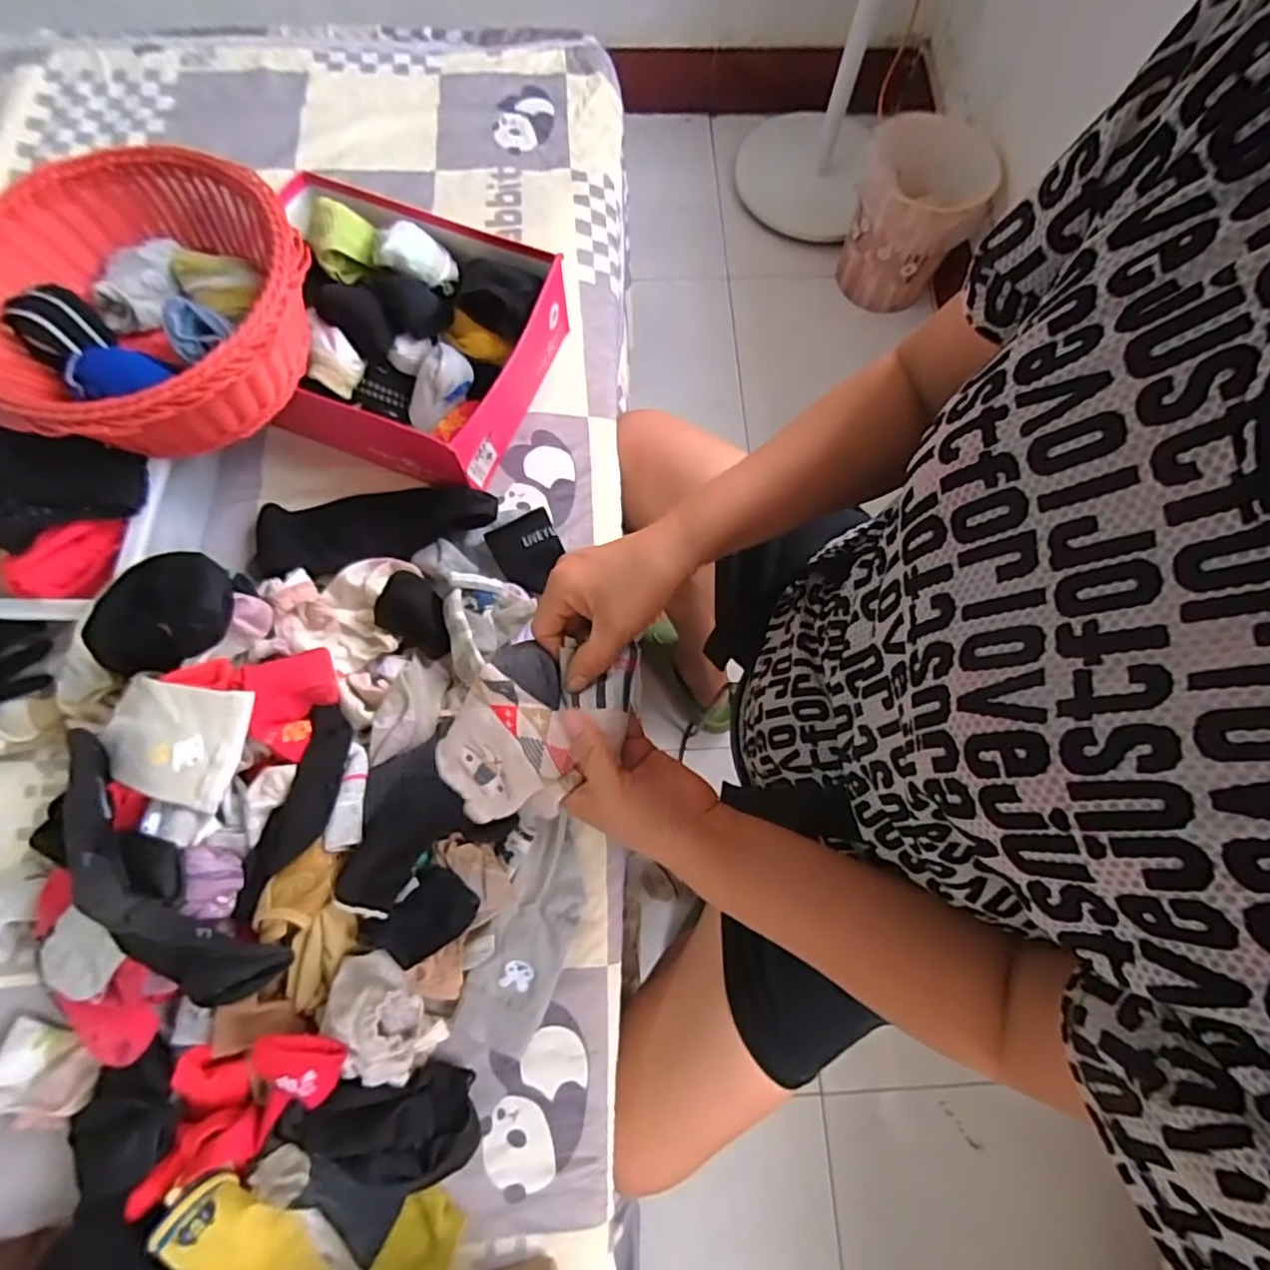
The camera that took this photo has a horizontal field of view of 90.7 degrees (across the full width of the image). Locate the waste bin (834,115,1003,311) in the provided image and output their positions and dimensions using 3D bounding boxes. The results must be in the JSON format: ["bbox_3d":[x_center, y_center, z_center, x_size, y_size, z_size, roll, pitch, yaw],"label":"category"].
[{"bbox_3d":[0.544,-0.825,1.256,0.245,0.259,0.223,27,74,7],"label":"waste bin"}]

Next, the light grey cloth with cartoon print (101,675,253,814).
[{"bbox_3d":[-0.363,0.082,0.489,0.097,0.032,0.089,7,73,1],"label":"light grey cloth with cartoon print"}]

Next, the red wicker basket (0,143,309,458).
[{"bbox_3d":[-0.424,-0.279,0.546,0.277,0.087,0.273,0,73,-1],"label":"red wicker basket"}]

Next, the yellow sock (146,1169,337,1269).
[{"bbox_3d":[-0.267,0.441,0.442,0.135,0.035,0.066,38,76,10],"label":"yellow sock"}]

